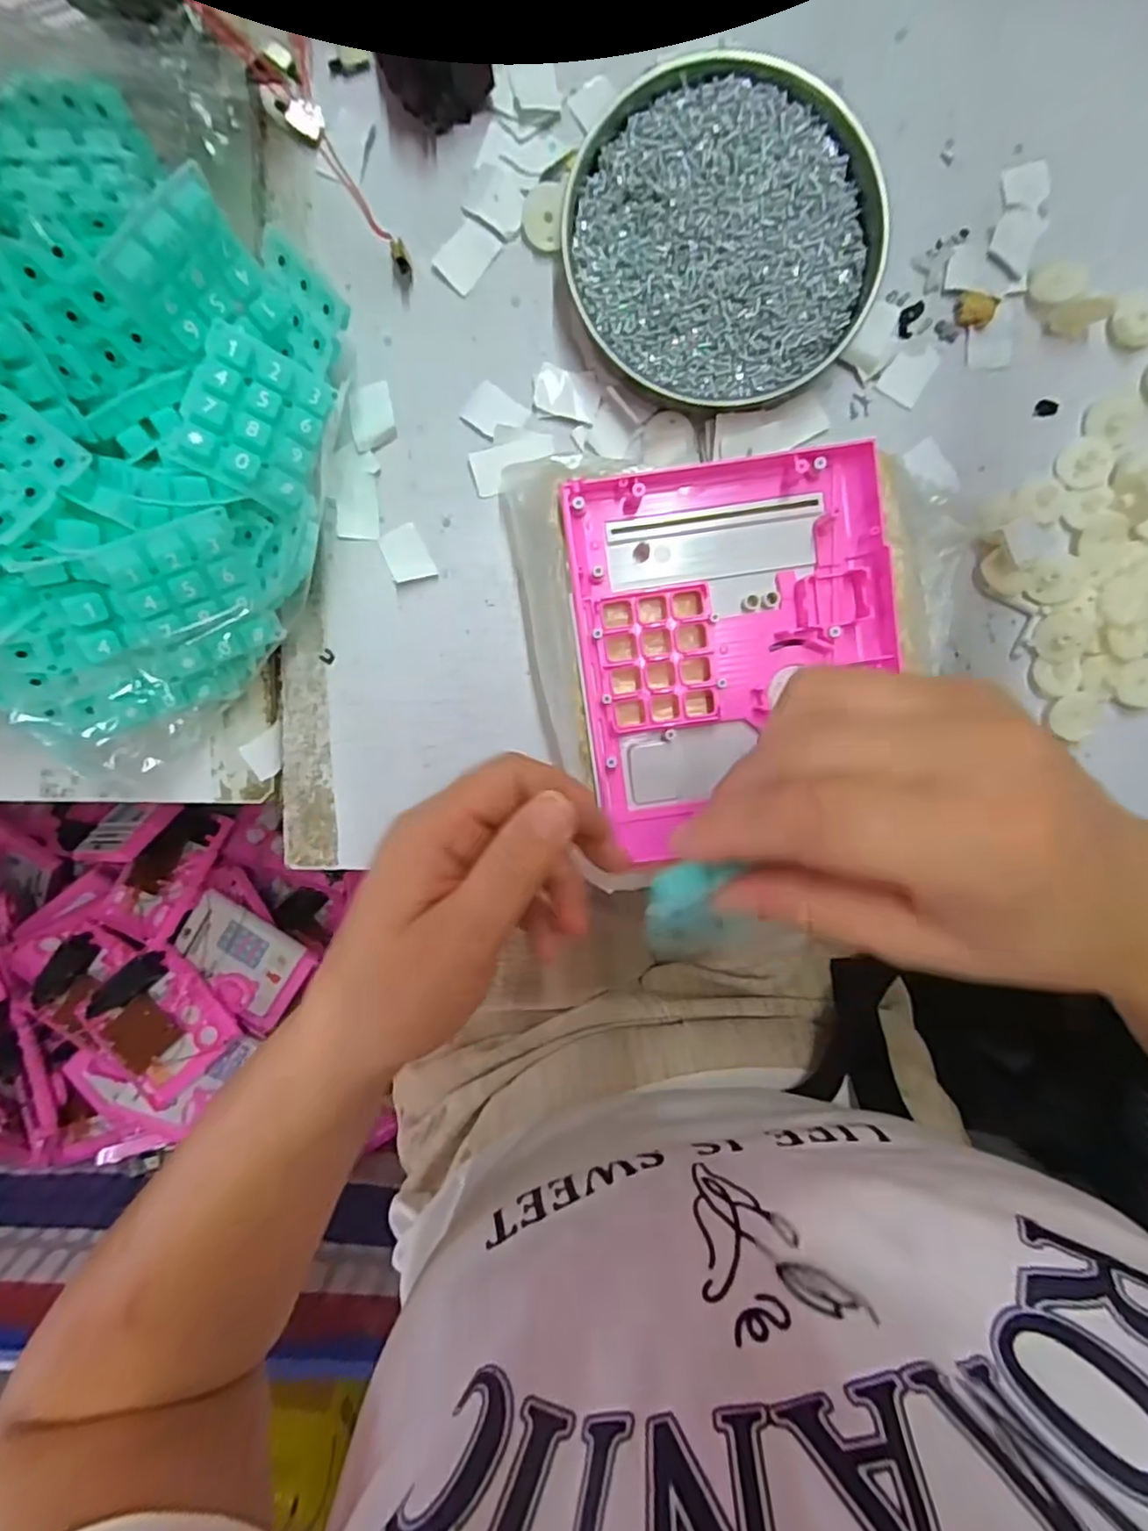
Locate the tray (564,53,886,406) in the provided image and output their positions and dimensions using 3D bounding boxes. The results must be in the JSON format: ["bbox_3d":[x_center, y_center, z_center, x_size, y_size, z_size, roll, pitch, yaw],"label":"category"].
[{"bbox_3d":[0.065,-0.229,0.277,0.134,0.023,0.131,-2,96,0],"label":"tray"}]

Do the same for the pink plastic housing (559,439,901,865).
[{"bbox_3d":[0.070,-0.049,0.276,0.132,0.018,0.161,-7,98,-1],"label":"pink plastic housing"}]

